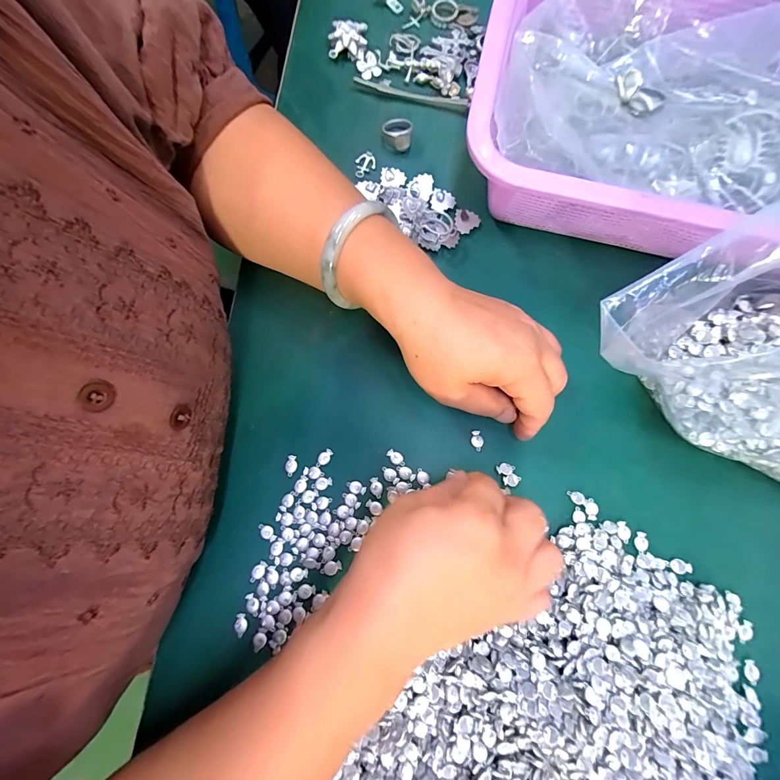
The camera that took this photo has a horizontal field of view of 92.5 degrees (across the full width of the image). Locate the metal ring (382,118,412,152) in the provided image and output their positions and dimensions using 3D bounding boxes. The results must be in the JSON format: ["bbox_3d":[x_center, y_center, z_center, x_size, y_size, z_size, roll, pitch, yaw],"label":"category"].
[{"bbox_3d":[0.005,-0.204,0.300,0.023,0.014,0.016,3,80,1],"label":"metal ring"}]

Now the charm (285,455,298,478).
[{"bbox_3d":[-0.069,0.053,0.261,0.008,0.004,0.014,13,80,2],"label":"charm"}]

